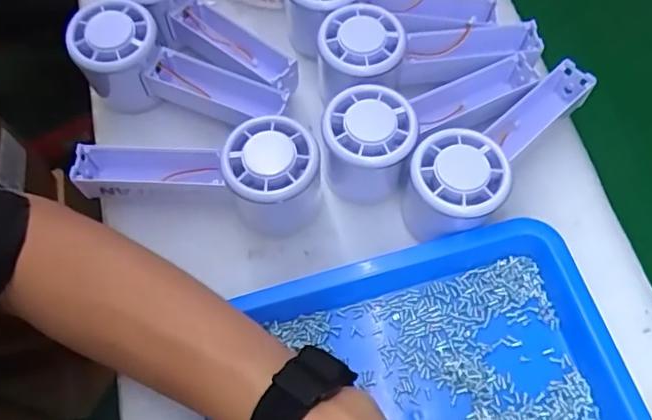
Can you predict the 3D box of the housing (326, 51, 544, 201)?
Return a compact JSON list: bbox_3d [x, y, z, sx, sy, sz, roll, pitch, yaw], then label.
[{"bbox_3d":[0.068,-0.063,0.371,0.156,0.058,0.057,-30,68,-12],"label":"housing"}]

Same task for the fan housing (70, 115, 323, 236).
[{"bbox_3d":[-0.080,-0.026,0.357,0.151,0.061,0.049,8,65,5],"label":"fan housing"}]

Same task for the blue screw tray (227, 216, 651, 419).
[{"bbox_3d":[0.060,0.110,0.309,0.208,0.030,0.177,-14,65,-5],"label":"blue screw tray"}]

